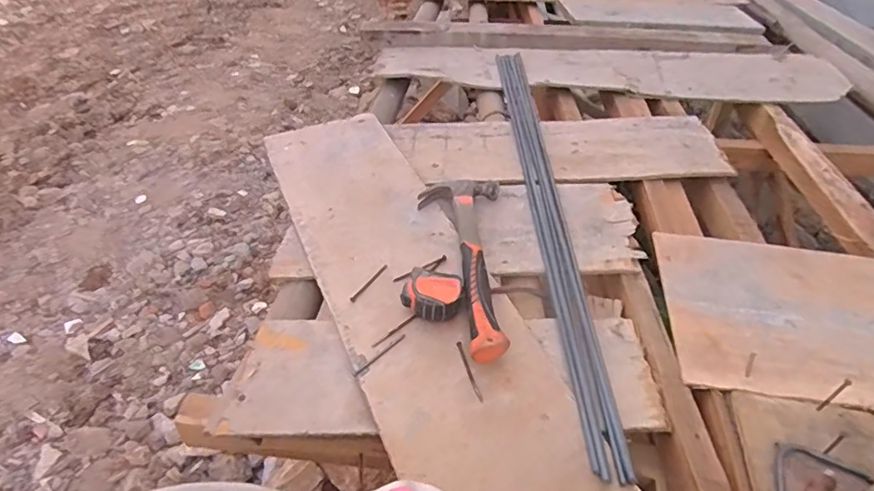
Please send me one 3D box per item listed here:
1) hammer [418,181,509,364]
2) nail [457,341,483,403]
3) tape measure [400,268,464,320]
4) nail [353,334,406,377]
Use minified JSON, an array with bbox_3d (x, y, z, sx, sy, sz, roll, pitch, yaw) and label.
[{"bbox_3d":[0.026,0.011,0.677,0.118,0.042,0.335,4,42,2],"label":"hammer"},{"bbox_3d":[0.035,0.137,0.566,0.006,0.005,0.075,-11,44,-14],"label":"nail"},{"bbox_3d":[-0.005,0.059,0.620,0.069,0.031,0.065,13,43,12],"label":"tape measure"},{"bbox_3d":[-0.063,0.122,0.577,0.006,0.004,0.074,34,51,31],"label":"nail"}]

